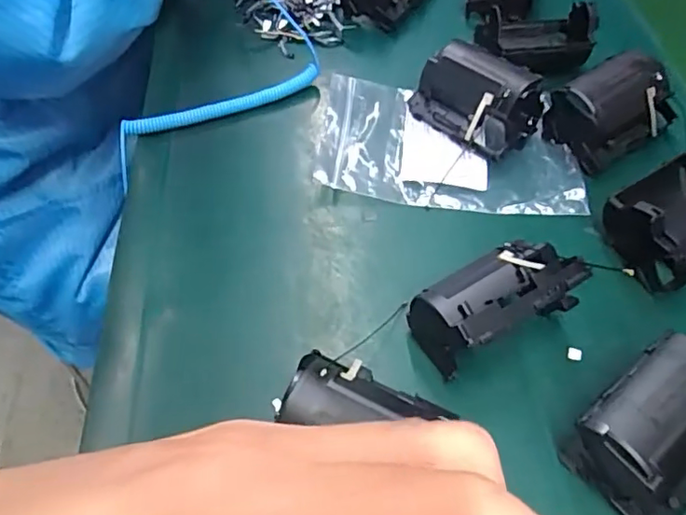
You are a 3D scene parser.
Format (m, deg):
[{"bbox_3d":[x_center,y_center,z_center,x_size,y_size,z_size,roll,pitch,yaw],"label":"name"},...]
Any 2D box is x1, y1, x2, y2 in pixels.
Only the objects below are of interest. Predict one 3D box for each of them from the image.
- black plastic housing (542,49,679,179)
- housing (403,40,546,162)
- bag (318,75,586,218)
[{"bbox_3d":[0.162,-0.089,0.338,0.064,0.038,0.044,-27,59,-17],"label":"black plastic housing"},{"bbox_3d":[0.081,-0.098,0.345,0.069,0.039,0.046,39,64,24],"label":"housing"},{"bbox_3d":[0.062,-0.072,0.343,0.155,0.014,0.095,6,56,5],"label":"bag"}]

